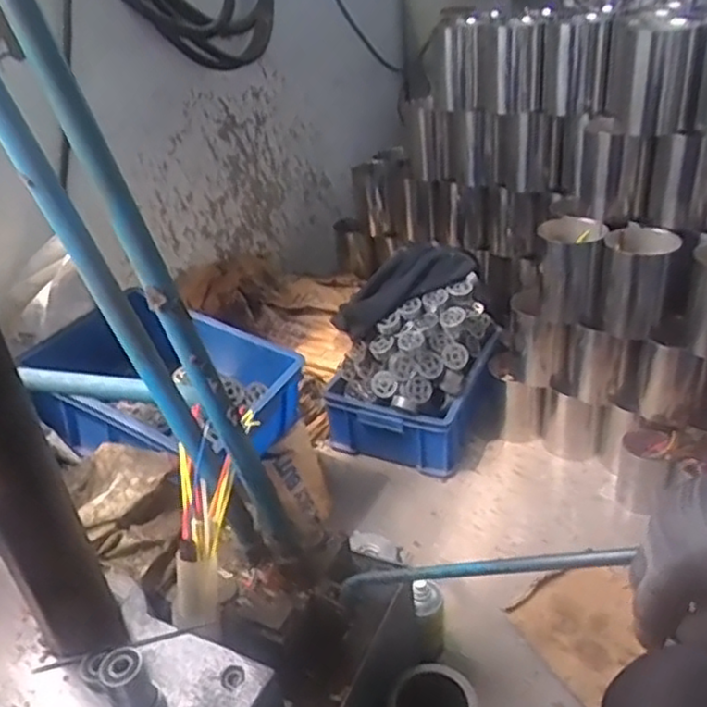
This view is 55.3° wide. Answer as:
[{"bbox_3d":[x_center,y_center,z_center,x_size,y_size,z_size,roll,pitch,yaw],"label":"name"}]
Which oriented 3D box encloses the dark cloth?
[{"bbox_3d":[0.101,-0.146,1.355,0.312,0.115,0.072,-30,35,-6],"label":"dark cloth"}]

